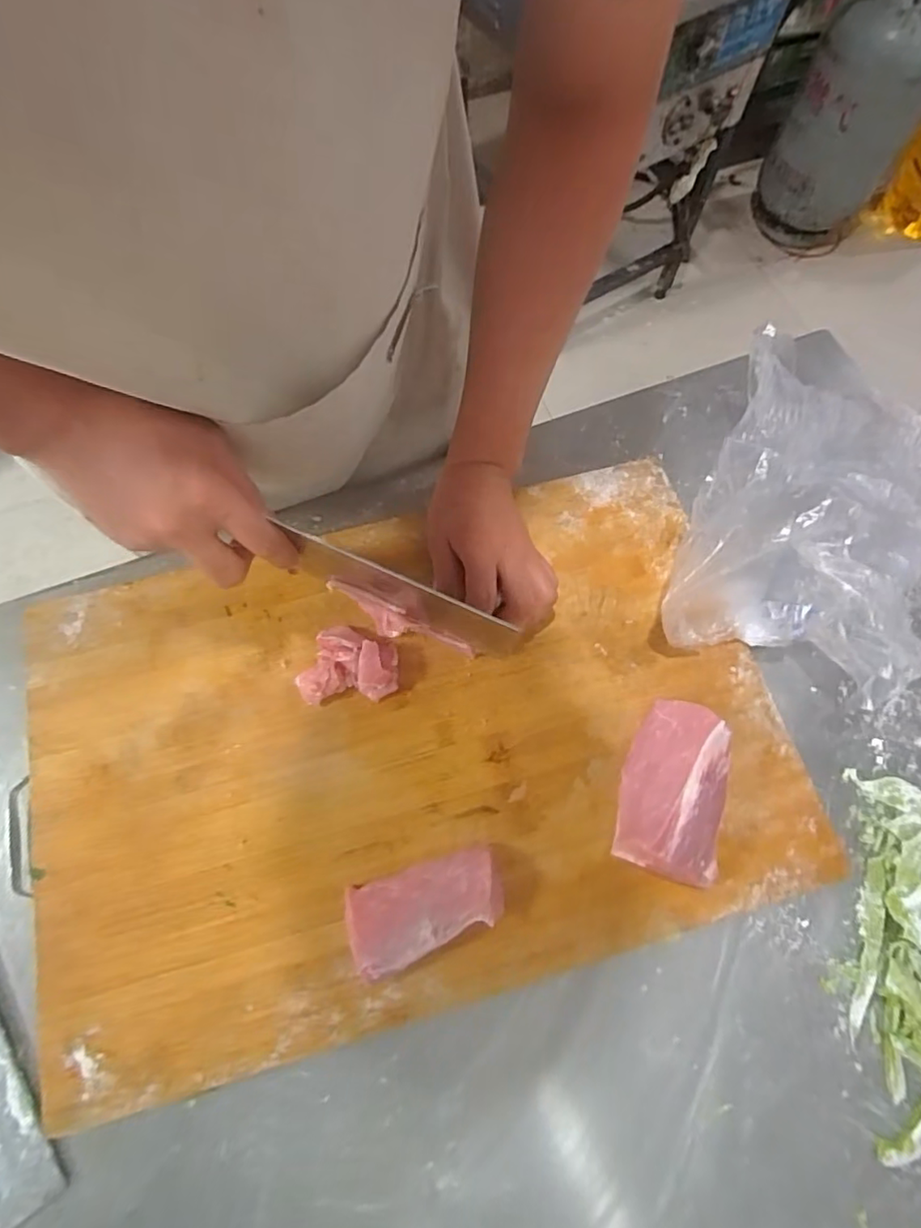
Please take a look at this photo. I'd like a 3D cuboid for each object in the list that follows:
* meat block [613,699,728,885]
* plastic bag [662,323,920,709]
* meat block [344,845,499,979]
[{"bbox_3d":[0.157,0.123,0.410,0.070,0.047,0.123,16,72,4],"label":"meat block"},{"bbox_3d":[0.287,-0.086,0.450,0.182,0.120,0.279,25,73,7],"label":"plastic bag"},{"bbox_3d":[-0.024,0.202,0.392,0.106,0.027,0.054,-16,73,-6],"label":"meat block"}]

